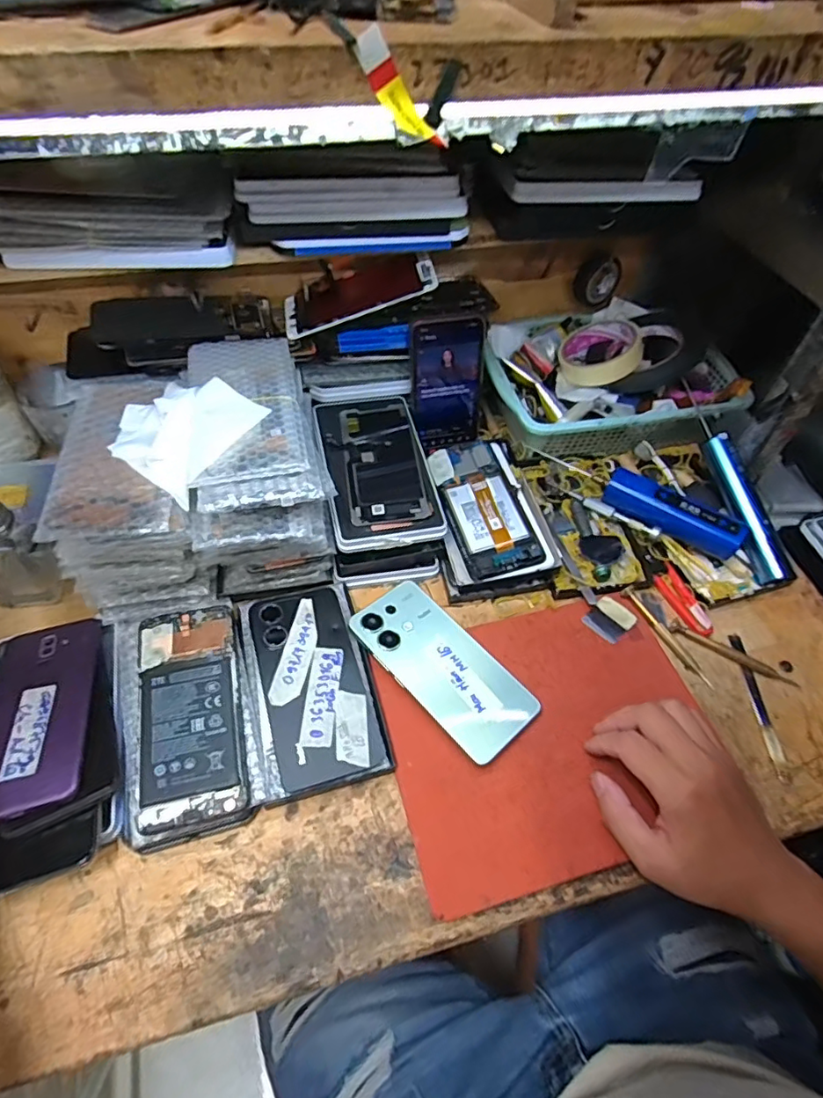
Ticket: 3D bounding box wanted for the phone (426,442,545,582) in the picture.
[{"bbox_3d":[0.069,-0.042,0.548,0.072,0.009,0.152,-17,58,-3],"label":"phone"}]

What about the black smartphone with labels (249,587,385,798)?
[{"bbox_3d":[-0.078,0.101,0.439,0.075,0.013,0.155,-15,55,-14],"label":"black smartphone with labels"}]

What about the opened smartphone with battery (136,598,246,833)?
[{"bbox_3d":[-0.167,0.117,0.419,0.071,0.013,0.162,-10,54,-10],"label":"opened smartphone with battery"}]

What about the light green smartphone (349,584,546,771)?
[{"bbox_3d":[0.026,0.096,0.464,0.076,0.014,0.158,-36,62,-26],"label":"light green smartphone"}]

